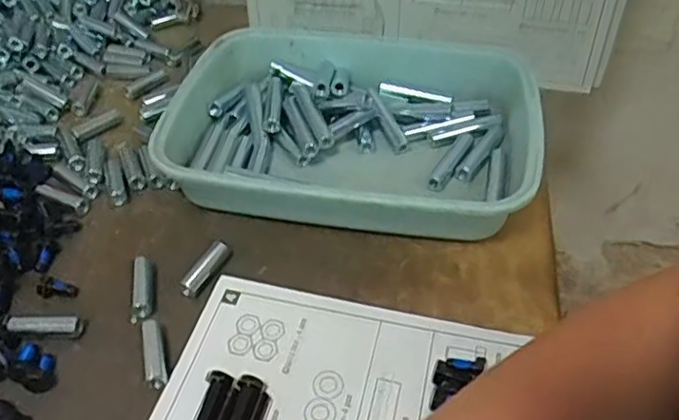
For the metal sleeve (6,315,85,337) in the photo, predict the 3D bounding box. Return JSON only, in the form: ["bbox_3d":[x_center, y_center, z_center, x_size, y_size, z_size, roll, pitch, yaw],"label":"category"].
[{"bbox_3d":[-0.208,0.082,0.440,0.048,0.017,0.012,-1,45,1],"label":"metal sleeve"}]

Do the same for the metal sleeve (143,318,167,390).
[{"bbox_3d":[-0.127,0.098,0.425,0.013,0.008,0.052,-14,46,-11],"label":"metal sleeve"}]

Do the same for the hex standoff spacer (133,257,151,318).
[{"bbox_3d":[-0.147,0.056,0.465,0.013,0.012,0.051,-11,45,-8],"label":"hex standoff spacer"}]

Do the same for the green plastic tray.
[{"bbox_3d":[0.015,-0.078,0.561,0.304,0.061,0.241,6,45,8],"label":"green plastic tray"}]

